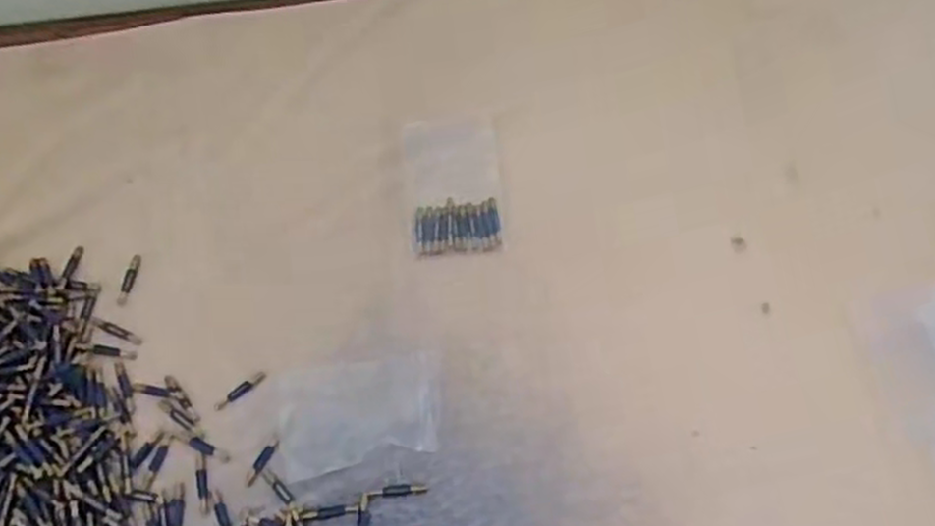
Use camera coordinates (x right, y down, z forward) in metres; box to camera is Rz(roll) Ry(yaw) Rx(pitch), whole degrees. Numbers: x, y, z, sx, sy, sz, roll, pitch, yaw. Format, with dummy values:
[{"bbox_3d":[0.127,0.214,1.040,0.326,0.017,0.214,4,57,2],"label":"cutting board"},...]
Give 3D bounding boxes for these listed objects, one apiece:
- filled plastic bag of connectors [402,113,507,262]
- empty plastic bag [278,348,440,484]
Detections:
[{"bbox_3d":[-0.010,-0.064,0.630,0.076,0.009,0.120,-5,66,-6],"label":"filled plastic bag of connectors"},{"bbox_3d":[-0.074,0.102,0.540,0.113,0.025,0.076,-7,67,-7],"label":"empty plastic bag"}]

